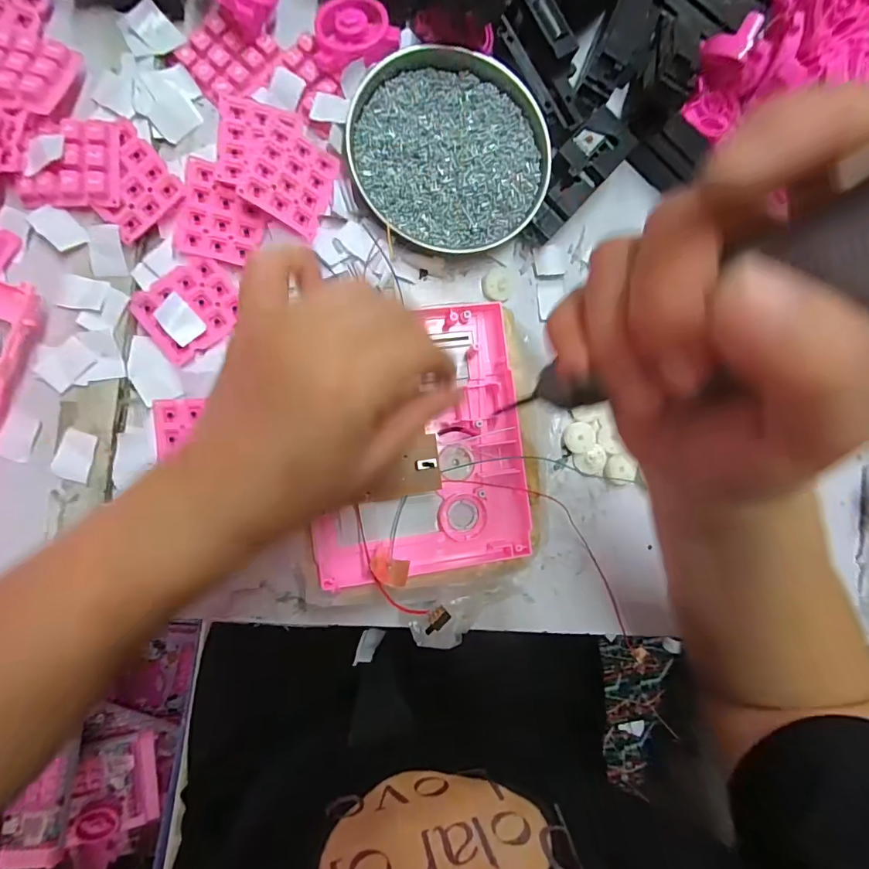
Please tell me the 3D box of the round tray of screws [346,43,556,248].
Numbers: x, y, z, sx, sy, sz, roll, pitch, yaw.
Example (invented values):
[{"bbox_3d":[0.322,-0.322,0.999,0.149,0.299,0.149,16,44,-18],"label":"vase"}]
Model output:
[{"bbox_3d":[0.012,-0.195,0.319,0.135,0.015,0.126,15,87,-10],"label":"round tray of screws"}]

